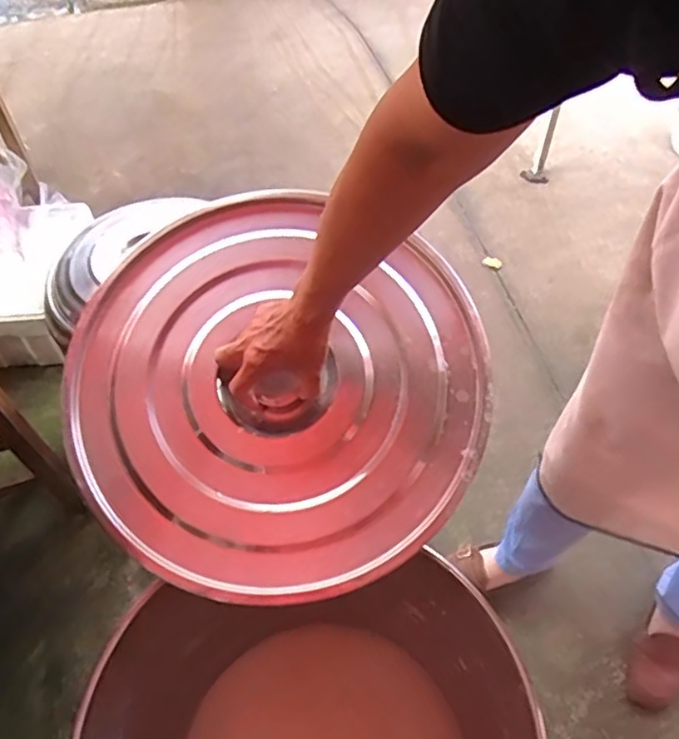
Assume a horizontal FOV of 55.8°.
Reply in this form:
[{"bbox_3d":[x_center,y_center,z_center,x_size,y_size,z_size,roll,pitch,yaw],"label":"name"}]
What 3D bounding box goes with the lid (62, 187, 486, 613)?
[{"bbox_3d":[-0.076,0.023,0.721,0.441,0.054,0.434,-1,74,3],"label":"lid"}]

